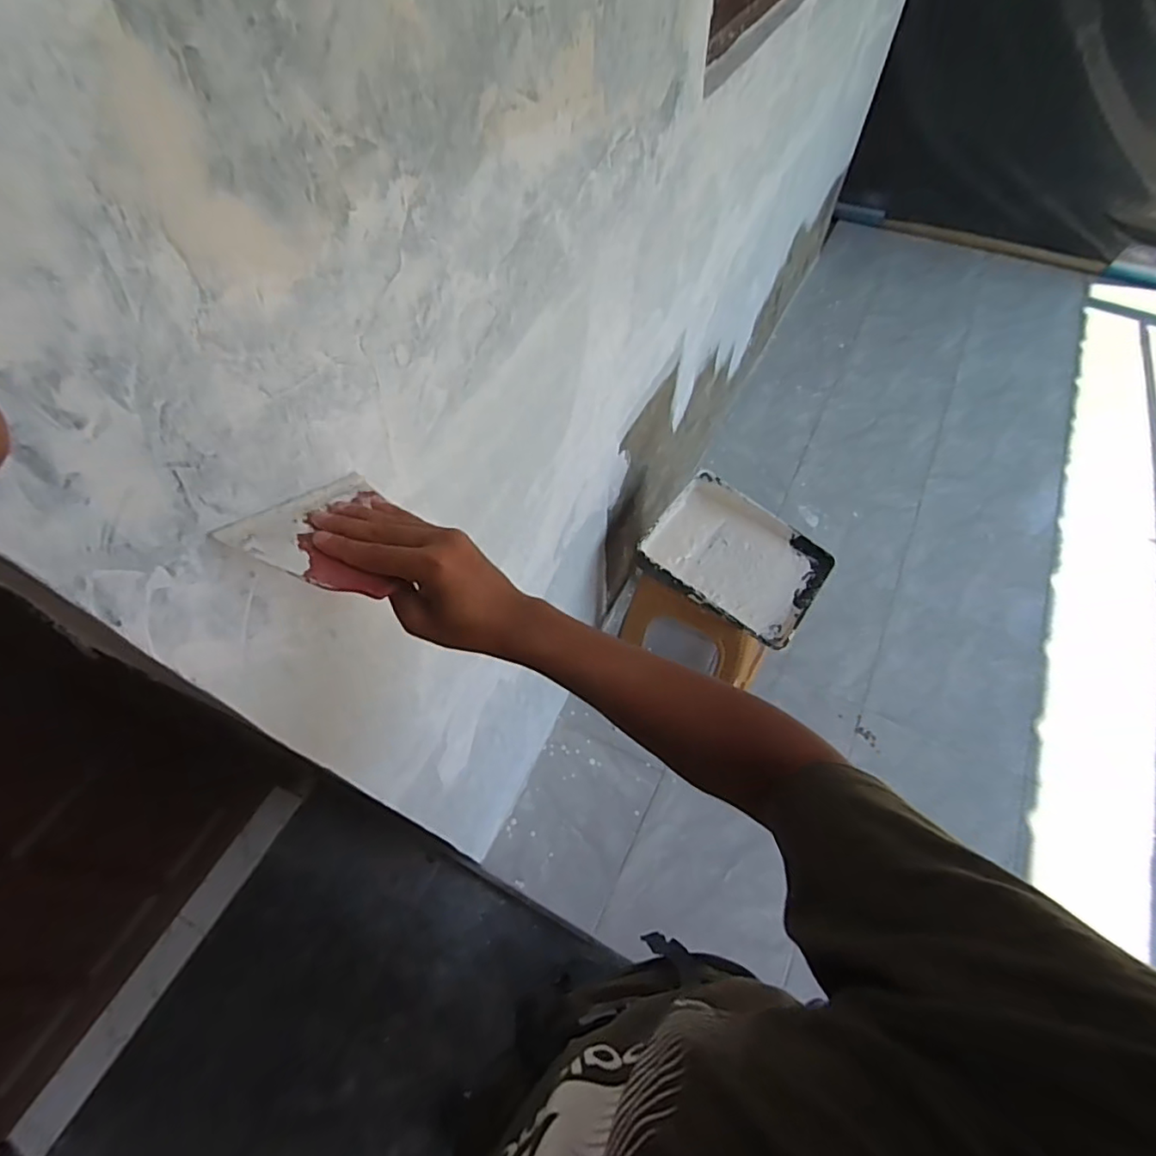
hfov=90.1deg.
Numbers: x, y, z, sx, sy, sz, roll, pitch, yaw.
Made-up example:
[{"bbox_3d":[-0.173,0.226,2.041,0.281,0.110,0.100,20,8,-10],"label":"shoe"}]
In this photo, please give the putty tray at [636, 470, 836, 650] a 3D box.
[{"bbox_3d":[0.334,-0.044,1.221,0.351,0.070,0.286,33,64,20],"label":"putty tray"}]

